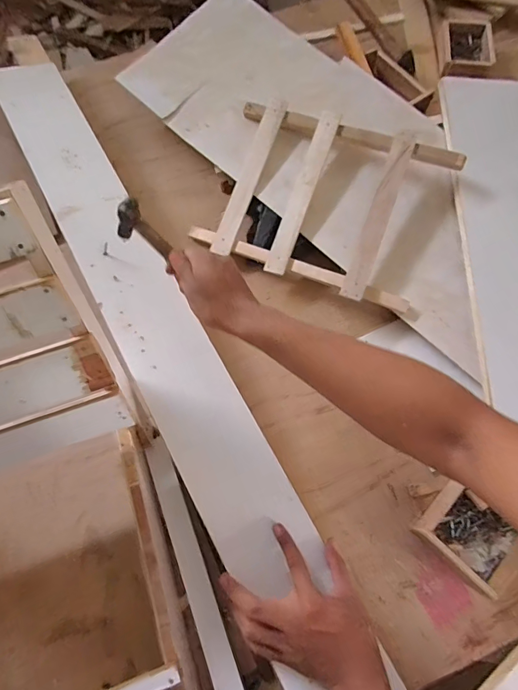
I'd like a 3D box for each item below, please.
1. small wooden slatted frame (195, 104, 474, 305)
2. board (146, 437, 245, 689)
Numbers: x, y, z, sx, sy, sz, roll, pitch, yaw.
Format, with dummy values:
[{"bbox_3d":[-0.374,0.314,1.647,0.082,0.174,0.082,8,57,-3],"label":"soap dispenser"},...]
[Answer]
[{"bbox_3d":[0.103,-0.239,0.630,0.357,0.027,0.283,21,83,13],"label":"small wooden slatted frame"},{"bbox_3d":[-0.086,0.274,0.484,0.032,0.017,0.312,-21,72,-7],"label":"board"}]

